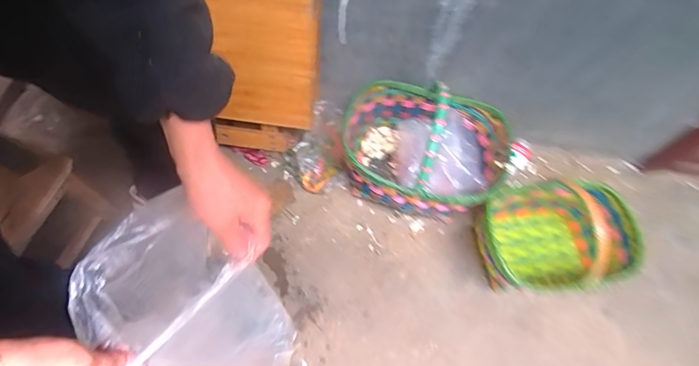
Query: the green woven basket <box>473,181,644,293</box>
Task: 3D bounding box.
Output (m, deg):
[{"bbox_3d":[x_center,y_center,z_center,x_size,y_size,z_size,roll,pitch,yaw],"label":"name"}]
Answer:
[{"bbox_3d":[0.478,0.146,0.986,0.341,0.183,0.258,3,64,-3],"label":"green woven basket"}]

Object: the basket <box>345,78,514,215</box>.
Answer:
[{"bbox_3d":[0.183,-0.082,1.019,0.404,0.309,0.290,11,63,1],"label":"basket"}]

